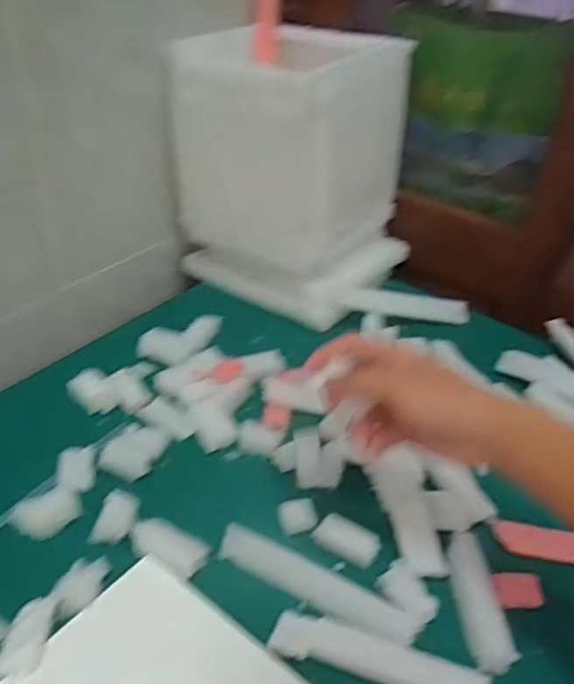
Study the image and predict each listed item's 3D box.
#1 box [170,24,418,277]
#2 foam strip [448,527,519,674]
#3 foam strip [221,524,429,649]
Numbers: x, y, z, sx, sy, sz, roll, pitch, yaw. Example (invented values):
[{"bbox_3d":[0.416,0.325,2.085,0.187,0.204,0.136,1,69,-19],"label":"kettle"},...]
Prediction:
[{"bbox_3d":[0.007,-0.246,0.791,0.206,0.225,0.208,26,42,26],"label":"box"},{"bbox_3d":[0.148,0.199,0.489,0.029,0.018,0.108,0,37,-6],"label":"foam strip"},{"bbox_3d":[0.023,0.186,0.491,0.164,0.014,0.031,19,40,18],"label":"foam strip"}]

